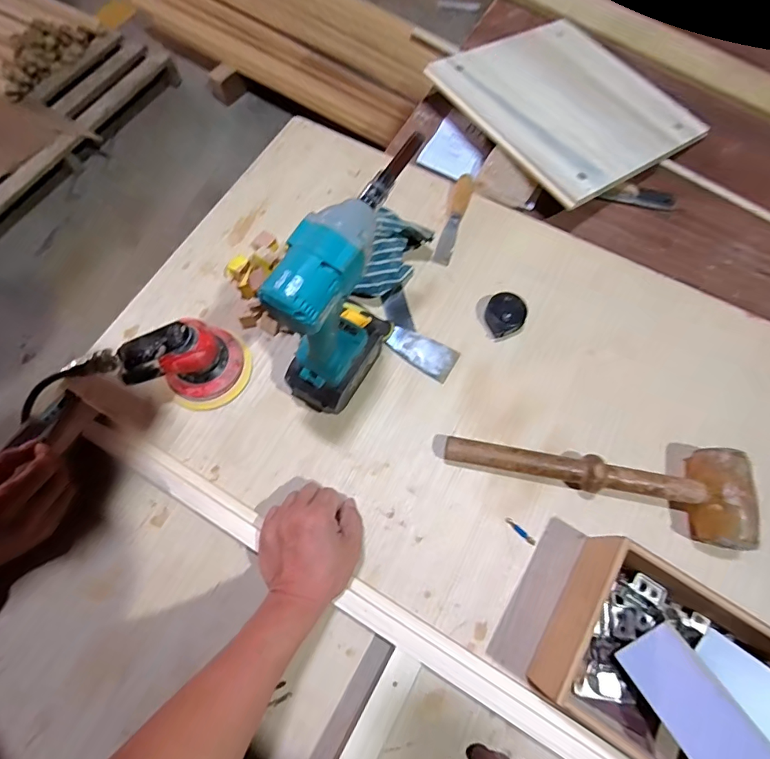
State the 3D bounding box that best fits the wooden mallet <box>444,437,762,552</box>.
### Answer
[{"bbox_3d":[0.253,0.118,0.513,0.359,0.059,0.108,9,70,3],"label":"wooden mallet"}]

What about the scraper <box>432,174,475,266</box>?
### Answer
[{"bbox_3d":[0.109,-0.252,0.666,0.028,0.016,0.162,18,71,6],"label":"scraper"}]

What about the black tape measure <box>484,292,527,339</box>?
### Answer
[{"bbox_3d":[0.171,-0.092,0.605,0.057,0.027,0.055,0,70,0],"label":"black tape measure"}]

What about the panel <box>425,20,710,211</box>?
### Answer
[{"bbox_3d":[0.313,-0.475,0.721,0.332,0.022,0.355,-33,75,-14],"label":"panel"}]

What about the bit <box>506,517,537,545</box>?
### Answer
[{"bbox_3d":[0.164,0.184,0.514,0.043,0.004,0.008,42,75,13],"label":"bit"}]

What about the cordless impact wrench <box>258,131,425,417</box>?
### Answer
[{"bbox_3d":[-0.038,-0.094,0.470,0.075,0.253,0.225,27,71,9],"label":"cordless impact wrench"}]

